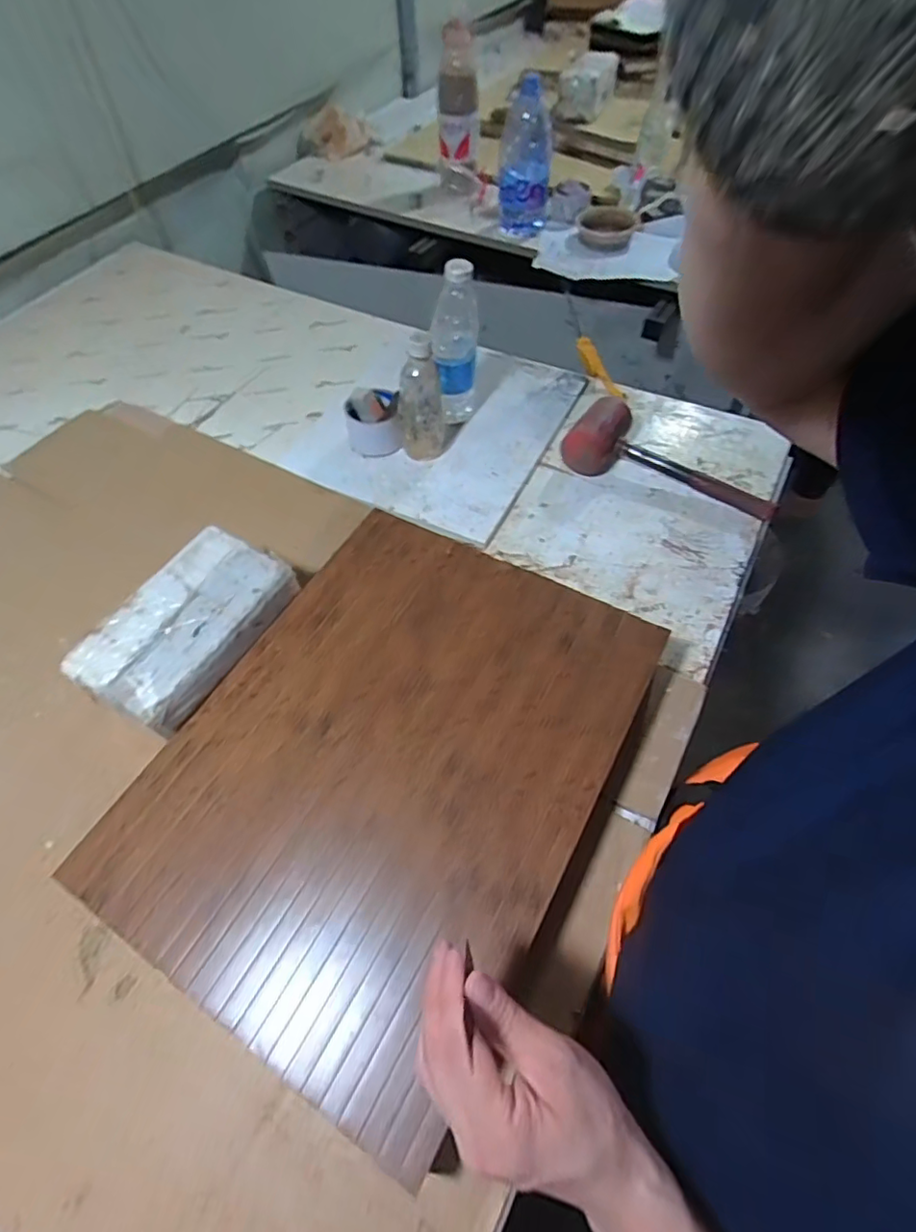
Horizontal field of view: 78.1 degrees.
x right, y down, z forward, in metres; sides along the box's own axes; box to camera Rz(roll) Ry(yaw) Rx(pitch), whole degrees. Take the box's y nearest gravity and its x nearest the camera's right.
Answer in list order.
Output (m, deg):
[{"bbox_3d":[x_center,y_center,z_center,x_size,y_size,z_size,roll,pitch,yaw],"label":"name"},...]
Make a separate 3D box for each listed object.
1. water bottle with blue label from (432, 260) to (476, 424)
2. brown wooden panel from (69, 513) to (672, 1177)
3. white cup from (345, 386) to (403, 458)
[{"bbox_3d":[-0.004,-0.360,0.766,0.063,0.212,0.058,-3,57,0],"label":"water bottle with blue label"},{"bbox_3d":[-0.063,0.114,0.505,0.348,0.017,0.451,25,61,17],"label":"brown wooden panel"},{"bbox_3d":[-0.120,-0.276,0.809,0.075,0.070,0.076,-1,57,1],"label":"white cup"}]

